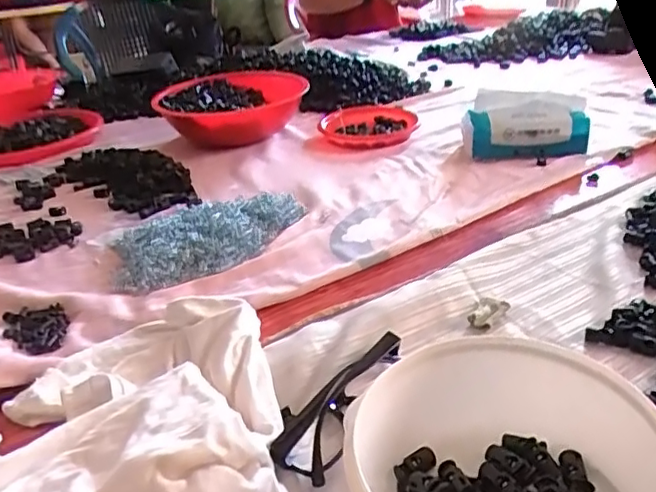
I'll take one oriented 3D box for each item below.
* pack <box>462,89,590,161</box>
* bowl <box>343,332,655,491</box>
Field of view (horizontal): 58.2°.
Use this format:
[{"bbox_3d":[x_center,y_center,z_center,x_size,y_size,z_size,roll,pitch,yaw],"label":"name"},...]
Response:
[{"bbox_3d":[0.261,-0.155,0.783,0.158,0.076,0.051,2,30,15],"label":"pack"},{"bbox_3d":[0.094,0.124,0.304,0.140,0.078,0.150,-5,29,3],"label":"bowl"}]

